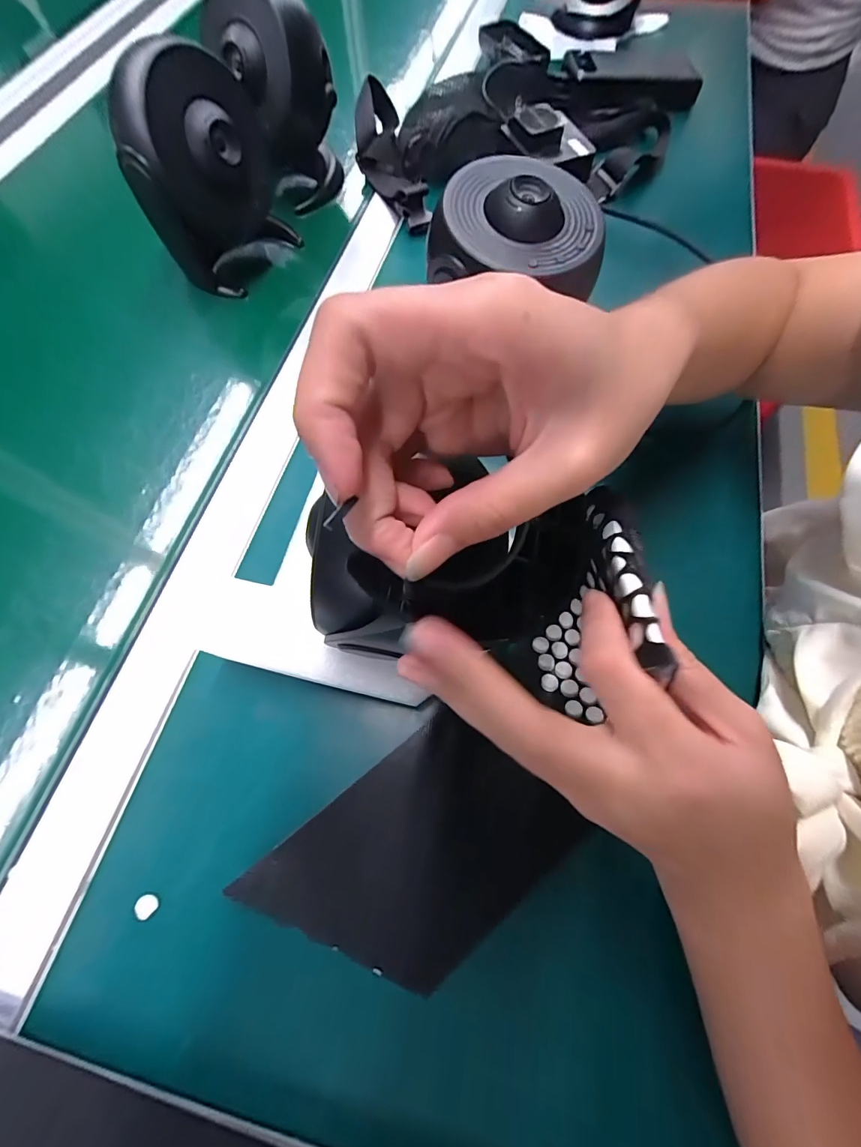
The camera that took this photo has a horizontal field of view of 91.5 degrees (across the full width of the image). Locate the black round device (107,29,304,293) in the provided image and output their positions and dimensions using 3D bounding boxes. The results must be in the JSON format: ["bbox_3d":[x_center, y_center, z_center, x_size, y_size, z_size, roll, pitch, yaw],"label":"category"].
[{"bbox_3d":[-0.186,-0.332,0.363,0.082,0.154,0.114,15,69,5],"label":"black round device"}]

